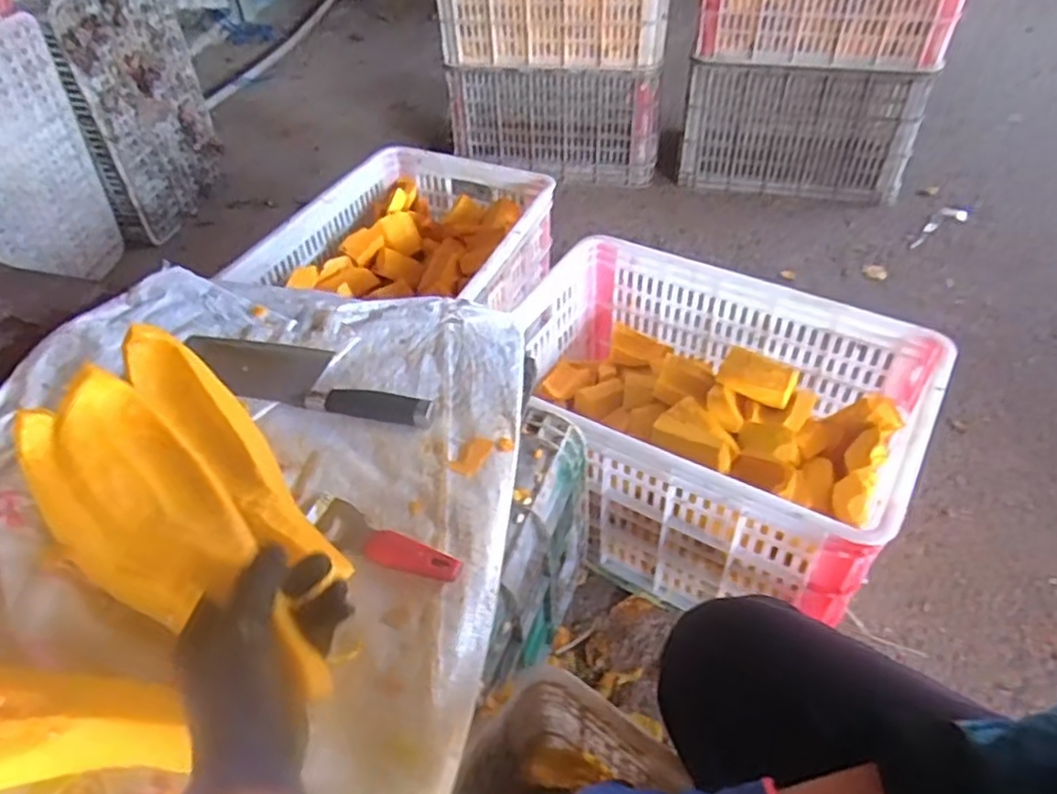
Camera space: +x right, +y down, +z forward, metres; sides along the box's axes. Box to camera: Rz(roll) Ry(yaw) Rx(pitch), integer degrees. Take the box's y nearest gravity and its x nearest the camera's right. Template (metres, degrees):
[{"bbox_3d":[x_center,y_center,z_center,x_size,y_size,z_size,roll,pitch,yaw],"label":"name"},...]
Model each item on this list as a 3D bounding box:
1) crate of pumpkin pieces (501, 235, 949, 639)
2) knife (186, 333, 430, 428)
[{"bbox_3d":[0.218,0.035,0.961,0.527,0.298,0.375,21,51,23],"label":"crate of pumpkin pieces"},{"bbox_3d":[-0.240,-0.025,0.739,0.295,0.017,0.092,8,46,8],"label":"knife"}]

